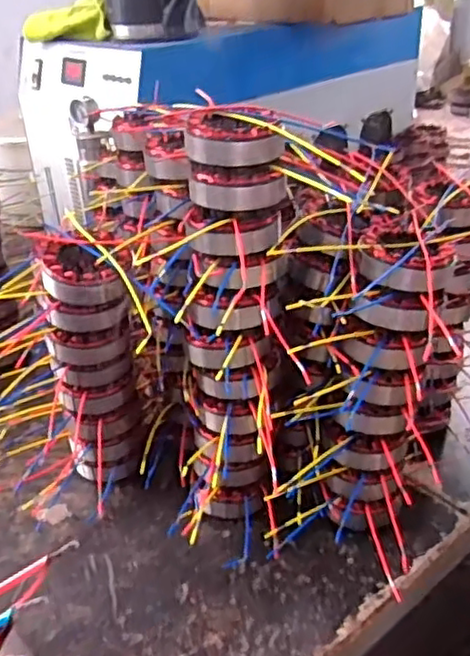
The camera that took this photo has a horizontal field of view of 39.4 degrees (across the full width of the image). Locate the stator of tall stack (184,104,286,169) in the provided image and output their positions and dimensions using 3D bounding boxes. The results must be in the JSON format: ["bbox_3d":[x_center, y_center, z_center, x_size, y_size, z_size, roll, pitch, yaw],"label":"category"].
[{"bbox_3d":[-0.001,-0.170,0.584,0.087,0.037,0.067,-3,30,-1],"label":"stator of tall stack"}]

